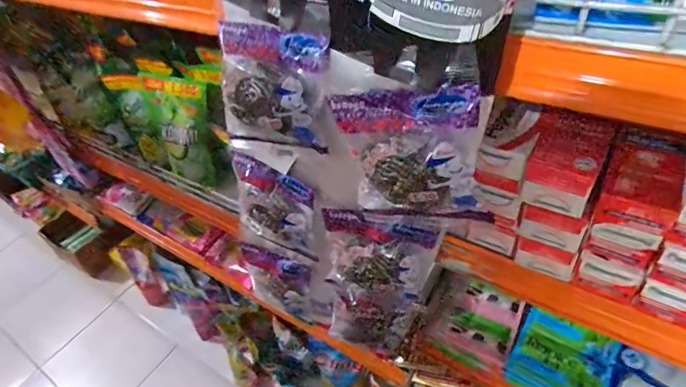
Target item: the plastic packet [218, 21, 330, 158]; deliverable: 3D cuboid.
[{"bbox_3d":[-0.049,-0.073,0.298,0.085,0.075,0.035,15,47,22],"label":"plastic packet"}]

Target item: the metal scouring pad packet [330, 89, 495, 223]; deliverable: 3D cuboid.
[{"bbox_3d":[0.041,-0.023,0.264,0.097,0.084,0.030,9,45,17],"label":"metal scouring pad packet"}]

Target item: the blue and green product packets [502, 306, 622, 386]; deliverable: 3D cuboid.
[{"bbox_3d":[0.243,0.186,0.466,0.095,0.028,0.093,24,51,29],"label":"blue and green product packets"}]

